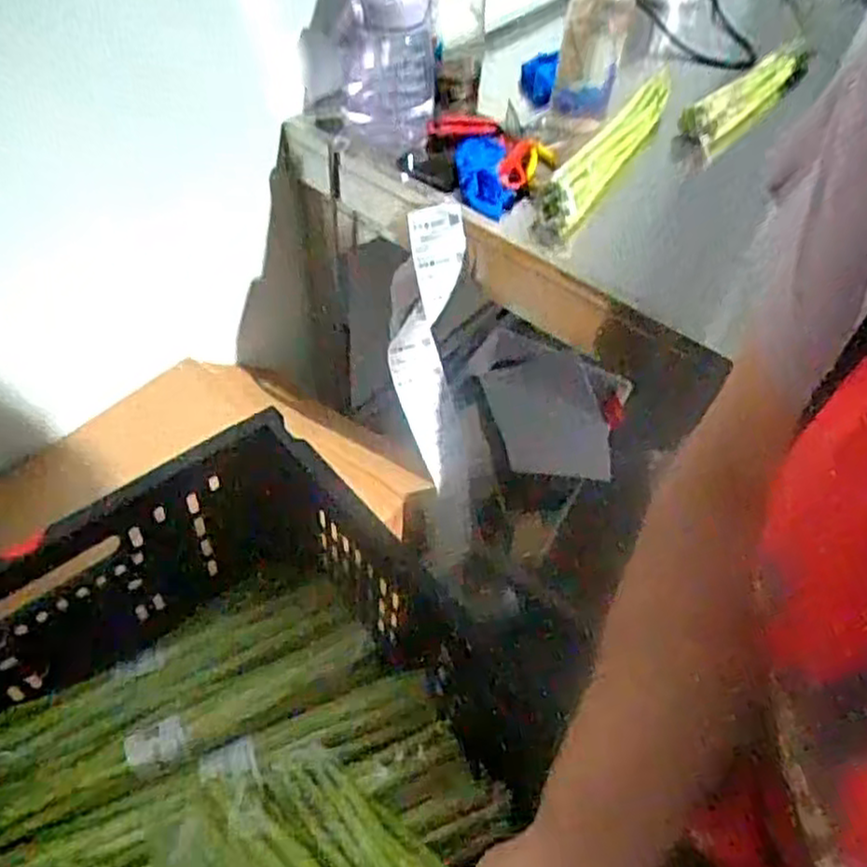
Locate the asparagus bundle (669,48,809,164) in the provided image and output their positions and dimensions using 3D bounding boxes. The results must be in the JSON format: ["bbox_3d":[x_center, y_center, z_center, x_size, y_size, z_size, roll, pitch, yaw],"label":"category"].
[{"bbox_3d":[0.444,-0.478,1.058,0.058,0.085,0.338,37,57,23],"label":"asparagus bundle"}]

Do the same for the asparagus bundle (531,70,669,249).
[{"bbox_3d":[0.214,-0.345,0.901,0.054,0.059,0.358,28,54,17],"label":"asparagus bundle"}]

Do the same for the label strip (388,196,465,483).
[{"bbox_3d":[-0.012,-0.094,0.864,0.070,0.329,0.032,4,24,-2],"label":"label strip"}]

